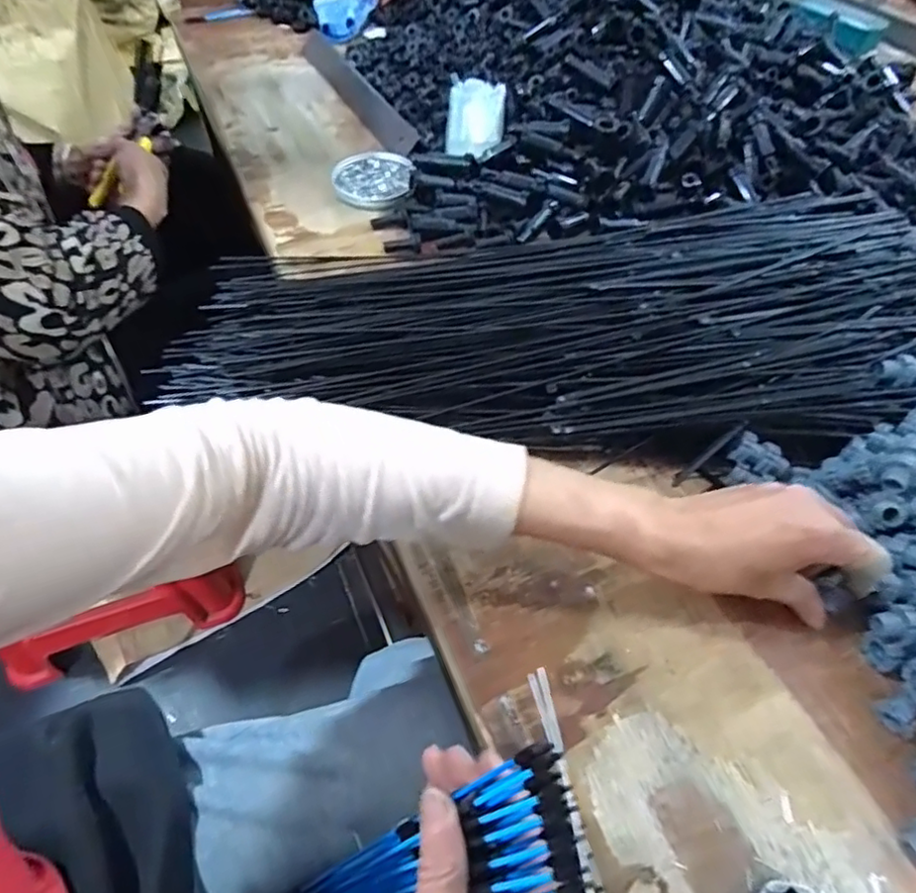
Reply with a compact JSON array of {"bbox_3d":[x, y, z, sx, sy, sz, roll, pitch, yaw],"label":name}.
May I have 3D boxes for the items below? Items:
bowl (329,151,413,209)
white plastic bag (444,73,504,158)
[{"bbox_3d":[-0.094,-0.292,0.667,0.087,0.014,0.092,1,55,-2],"label":"bowl"},{"bbox_3d":[0.020,-0.373,0.688,0.062,0.017,0.154,3,55,-1],"label":"white plastic bag"}]

